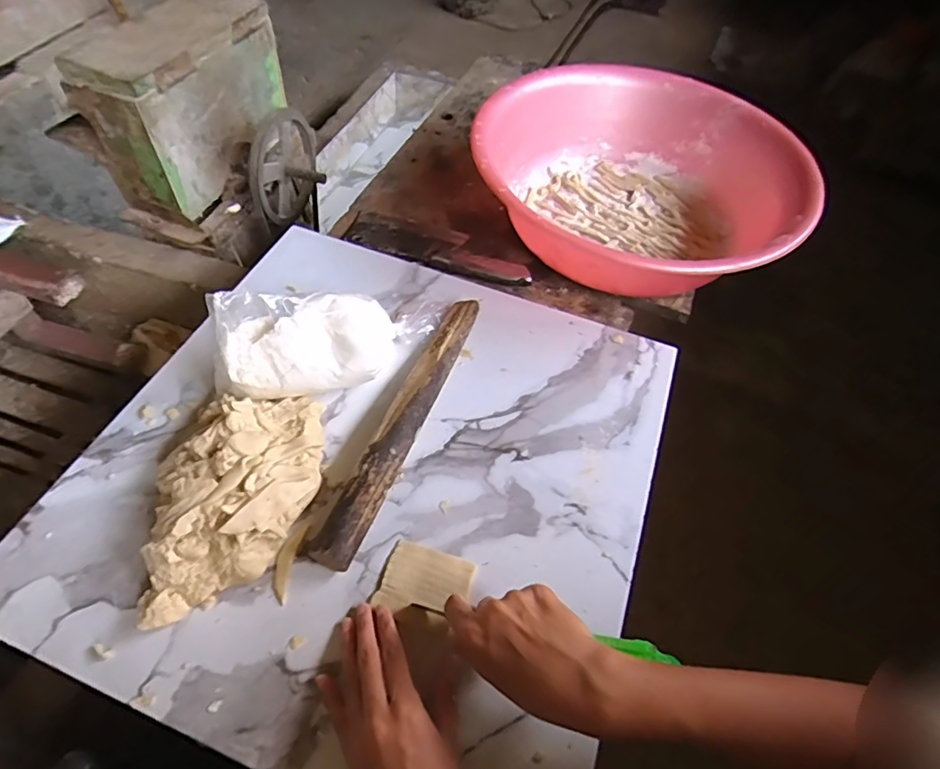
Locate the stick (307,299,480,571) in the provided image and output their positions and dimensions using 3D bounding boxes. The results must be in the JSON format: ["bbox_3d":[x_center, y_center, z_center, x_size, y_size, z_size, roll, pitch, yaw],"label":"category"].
[{"bbox_3d":[-0.060,0.027,0.503,0.051,0.037,0.306,22,57,10],"label":"stick"}]

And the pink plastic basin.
[{"bbox_3d":[0.210,-0.256,0.673,0.388,0.117,0.388,3,53,-4],"label":"pink plastic basin"}]

